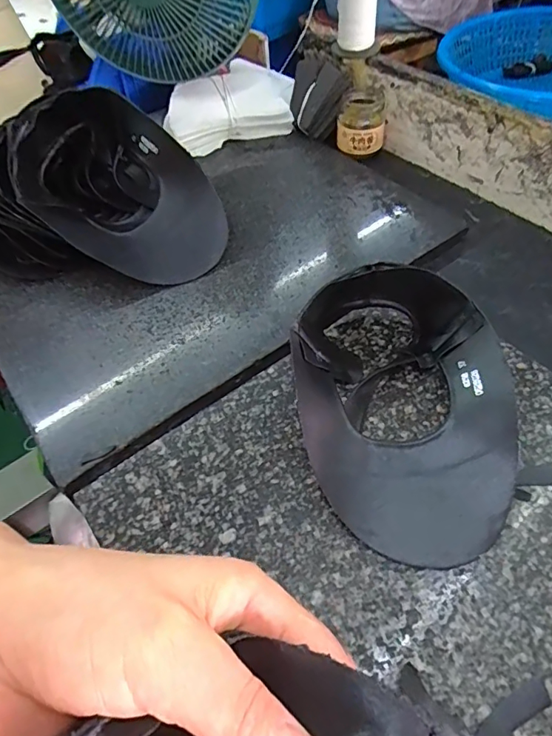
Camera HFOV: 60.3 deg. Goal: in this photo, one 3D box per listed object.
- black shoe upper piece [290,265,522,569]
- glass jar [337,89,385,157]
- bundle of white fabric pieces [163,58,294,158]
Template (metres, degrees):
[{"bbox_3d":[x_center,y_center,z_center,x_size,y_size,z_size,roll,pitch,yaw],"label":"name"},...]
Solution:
[{"bbox_3d":[0.092,0.016,0.349,0.154,0.062,0.229,-4,52,0],"label":"black shoe upper piece"},{"bbox_3d":[0.109,-0.317,0.612,0.060,0.052,0.062,4,52,7],"label":"glass jar"},{"bbox_3d":[-0.064,-0.351,0.636,0.177,0.061,0.106,-16,53,-9],"label":"bundle of white fabric pieces"}]

